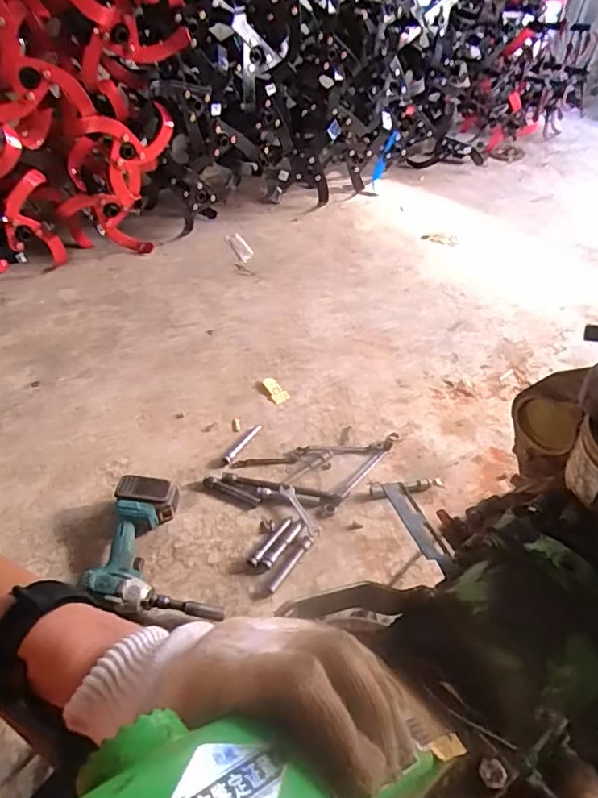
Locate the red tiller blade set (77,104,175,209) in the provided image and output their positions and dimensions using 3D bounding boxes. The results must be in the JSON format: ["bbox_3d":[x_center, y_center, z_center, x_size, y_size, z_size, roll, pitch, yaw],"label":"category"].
[{"bbox_3d":[-0.508,-0.727,1.649,0.278,0.250,0.143,-14,47,-16],"label":"red tiller blade set"}]

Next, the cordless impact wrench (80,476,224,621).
[{"bbox_3d":[-0.259,0.277,1.030,0.234,0.096,0.239,7,45,4],"label":"cordless impact wrench"}]

